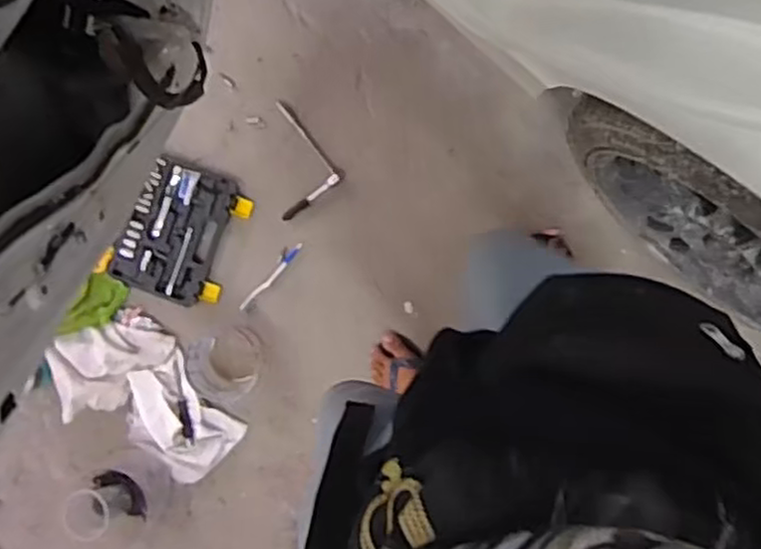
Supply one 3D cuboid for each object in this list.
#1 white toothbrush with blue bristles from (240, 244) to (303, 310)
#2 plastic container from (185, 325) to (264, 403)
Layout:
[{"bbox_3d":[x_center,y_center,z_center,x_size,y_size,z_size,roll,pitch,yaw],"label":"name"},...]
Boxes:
[{"bbox_3d":[-0.220,0.004,1.474,0.017,0.018,0.176,43,94,0],"label":"white toothbrush with blue bristles"},{"bbox_3d":[-0.306,0.183,1.446,0.140,0.073,0.135,0,93,3],"label":"plastic container"}]

